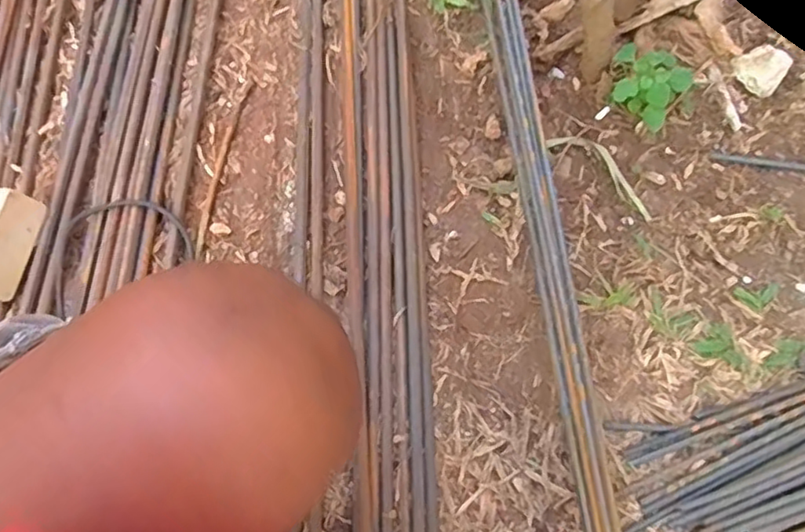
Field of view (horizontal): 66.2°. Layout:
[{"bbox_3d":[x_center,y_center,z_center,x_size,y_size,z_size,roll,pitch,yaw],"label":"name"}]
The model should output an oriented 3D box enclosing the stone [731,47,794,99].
[{"bbox_3d":[0.447,-0.246,0.773,0.061,0.036,0.049,33,74,13],"label":"stone"}]

